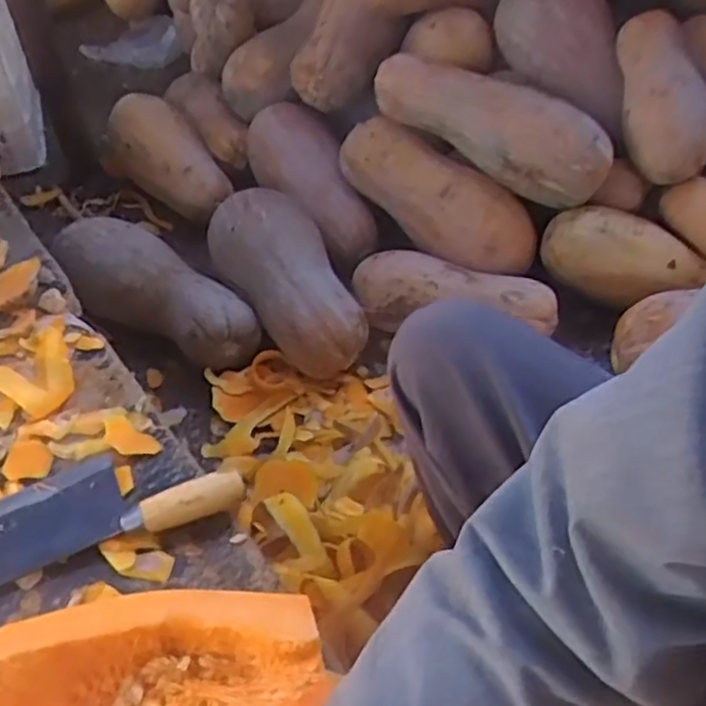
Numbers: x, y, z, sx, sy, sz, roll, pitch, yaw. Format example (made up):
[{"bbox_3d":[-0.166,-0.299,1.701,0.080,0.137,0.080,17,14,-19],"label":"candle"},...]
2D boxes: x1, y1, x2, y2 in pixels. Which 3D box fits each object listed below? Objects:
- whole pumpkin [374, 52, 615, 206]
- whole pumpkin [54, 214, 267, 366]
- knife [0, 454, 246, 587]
[{"bbox_3d":[0.209,-0.349,1.161,0.367,0.130,0.142,21,49,-8],"label":"whole pumpkin"},{"bbox_3d":[-0.297,-0.094,1.139,0.350,0.128,0.137,27,55,24],"label":"whole pumpkin"},{"bbox_3d":[-0.244,0.133,0.598,0.297,0.033,0.095,-18,50,-12],"label":"knife"}]

